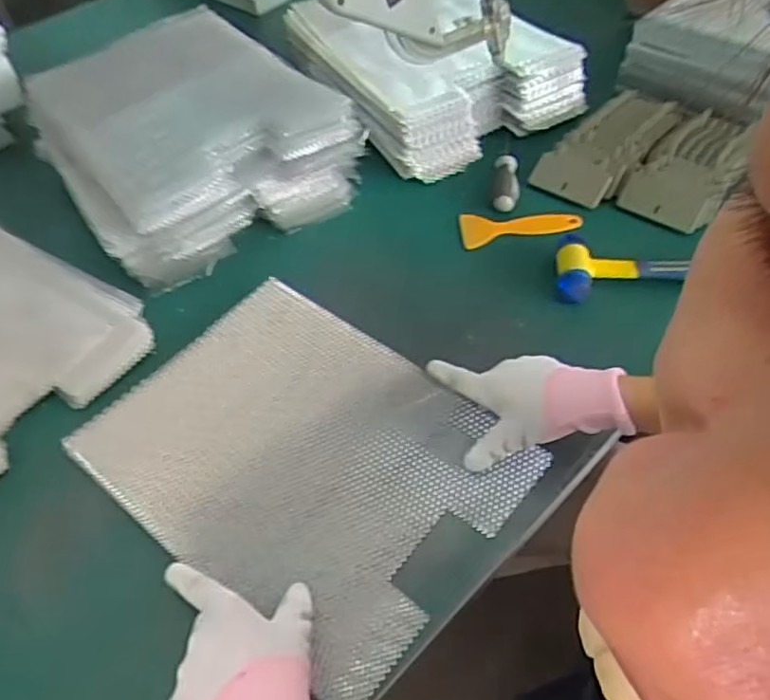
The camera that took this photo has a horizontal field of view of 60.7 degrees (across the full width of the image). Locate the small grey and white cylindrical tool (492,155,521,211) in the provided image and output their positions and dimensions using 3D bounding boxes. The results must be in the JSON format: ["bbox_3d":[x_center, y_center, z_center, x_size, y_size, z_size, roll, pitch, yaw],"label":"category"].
[{"bbox_3d":[0.137,-0.189,0.747,0.028,0.021,0.087,3,50,7],"label":"small grey and white cylindrical tool"}]

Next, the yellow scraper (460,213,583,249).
[{"bbox_3d":[0.147,-0.130,0.712,0.127,0.013,0.044,1,49,5],"label":"yellow scraper"}]

